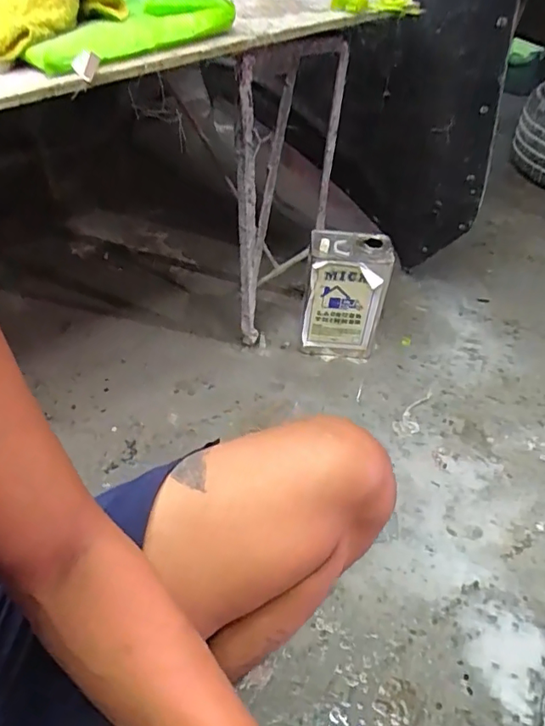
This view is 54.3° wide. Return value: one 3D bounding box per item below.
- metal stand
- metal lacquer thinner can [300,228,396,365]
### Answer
[{"bbox_3d":[0.028,-0.307,1.022,0.160,0.537,0.235,8,43,4],"label":"metal stand"},{"bbox_3d":[0.147,-0.130,1.087,0.155,0.249,0.100,5,43,2],"label":"metal lacquer thinner can"}]

